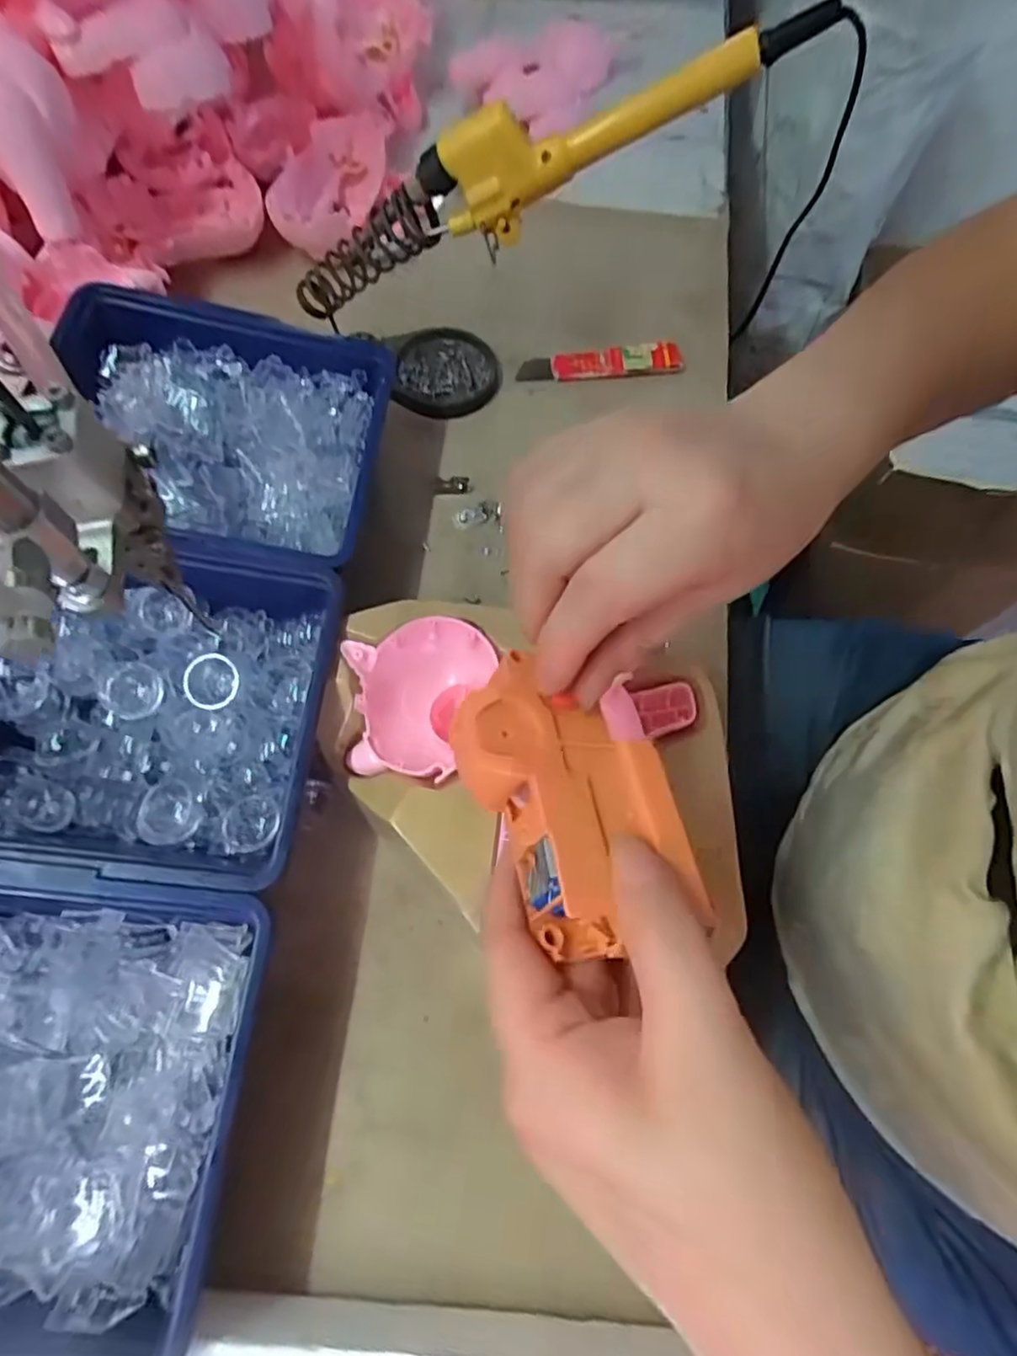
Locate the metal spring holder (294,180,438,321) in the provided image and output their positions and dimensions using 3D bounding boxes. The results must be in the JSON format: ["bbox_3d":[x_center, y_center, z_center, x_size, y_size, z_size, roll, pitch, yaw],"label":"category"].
[{"bbox_3d":[-0.078,-0.231,0.358,0.098,0.029,0.026,-10,60,38],"label":"metal spring holder"}]

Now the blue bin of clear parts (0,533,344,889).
[{"bbox_3d":[-0.169,0.011,0.288,0.170,0.059,0.143,5,67,0],"label":"blue bin of clear parts"}]

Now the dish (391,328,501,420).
[{"bbox_3d":[-0.039,-0.195,0.423,0.064,0.014,0.065,1,67,-2],"label":"dish"}]

